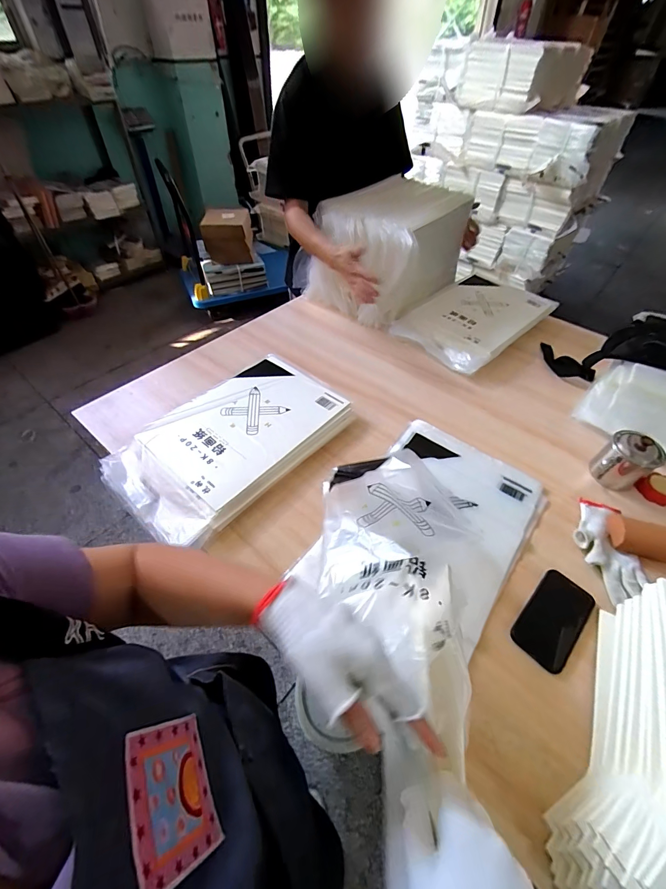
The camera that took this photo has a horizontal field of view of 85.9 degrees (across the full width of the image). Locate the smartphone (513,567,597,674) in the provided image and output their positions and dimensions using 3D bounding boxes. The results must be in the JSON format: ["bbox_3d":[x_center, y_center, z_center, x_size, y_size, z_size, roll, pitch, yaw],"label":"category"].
[{"bbox_3d":[0.344,0.268,0.556,0.075,0.006,0.150,38,59,26],"label":"smartphone"}]

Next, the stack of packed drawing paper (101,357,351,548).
[{"bbox_3d":[-0.204,-0.008,0.757,0.290,0.064,0.454,35,60,24],"label":"stack of packed drawing paper"}]

